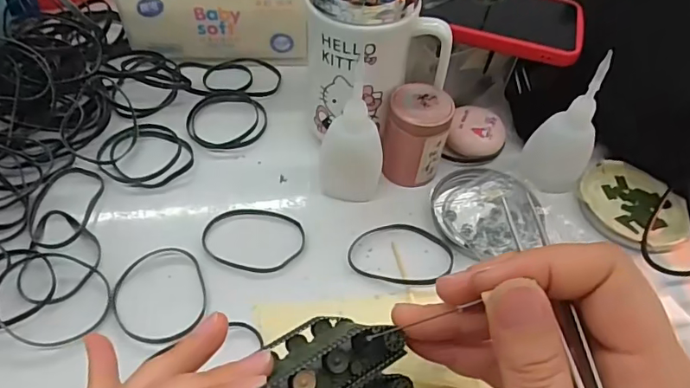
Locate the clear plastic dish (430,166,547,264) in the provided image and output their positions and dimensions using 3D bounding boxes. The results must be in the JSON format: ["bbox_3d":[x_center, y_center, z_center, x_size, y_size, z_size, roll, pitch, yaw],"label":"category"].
[{"bbox_3d":[0.102,0.010,0.368,0.074,0.012,0.073,2,53,-3],"label":"clear plastic dish"}]

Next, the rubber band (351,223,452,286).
[{"bbox_3d":[0.039,0.040,0.345,0.069,0.004,0.049,14,53,6],"label":"rubber band"}]

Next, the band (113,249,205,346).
[{"bbox_3d":[-0.116,0.062,0.317,0.054,0.004,0.065,-16,56,-16],"label":"band"}]

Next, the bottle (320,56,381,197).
[{"bbox_3d":[0.006,-0.038,0.350,0.043,0.090,0.043,7,52,1],"label":"bottle"}]

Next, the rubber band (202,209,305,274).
[{"bbox_3d":[-0.062,0.030,0.347,0.068,0.004,0.050,9,53,2],"label":"rubber band"}]

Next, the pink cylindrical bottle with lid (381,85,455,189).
[{"bbox_3d":[0.052,-0.045,0.375,0.043,0.060,0.046,2,53,-3],"label":"pink cylindrical bottle with lid"}]

